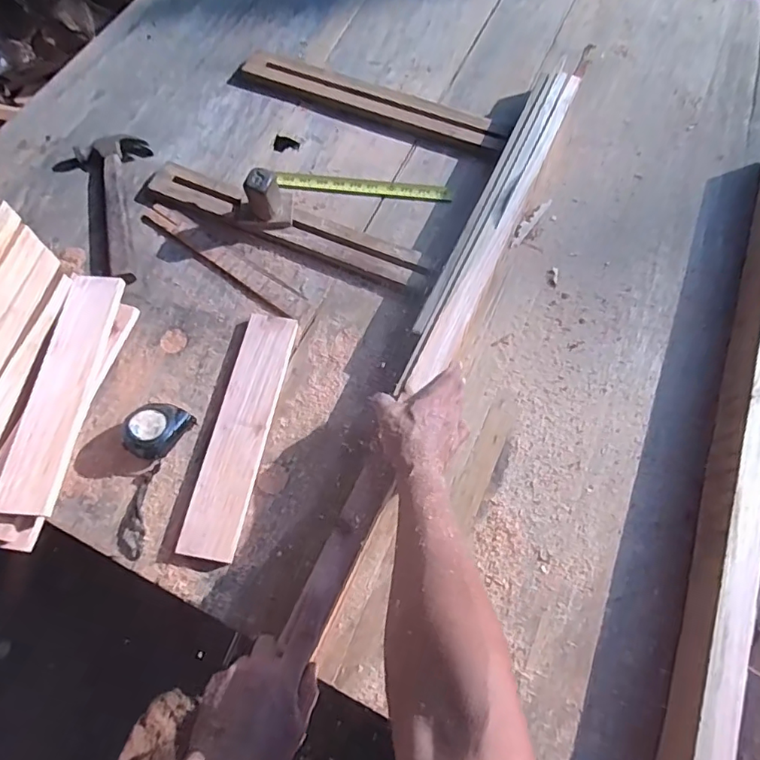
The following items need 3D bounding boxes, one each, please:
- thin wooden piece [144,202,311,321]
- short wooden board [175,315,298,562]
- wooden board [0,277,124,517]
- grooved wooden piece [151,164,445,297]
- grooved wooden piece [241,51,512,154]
[{"bbox_3d":[-0.213,-0.167,0.718,0.291,0.009,0.032,35,71,15],"label":"thin wooden piece"},{"bbox_3d":[-0.160,0.056,0.616,0.061,0.015,0.291,9,66,5],"label":"short wooden board"},{"bbox_3d":[-0.371,0.010,0.612,0.069,0.022,0.286,4,67,3],"label":"wooden board"},{"bbox_3d":[-0.125,-0.217,0.728,0.438,0.024,0.066,22,68,11],"label":"grooved wooden piece"},{"bbox_3d":[-0.008,-0.443,0.821,0.433,0.015,0.066,24,68,11],"label":"grooved wooden piece"}]

